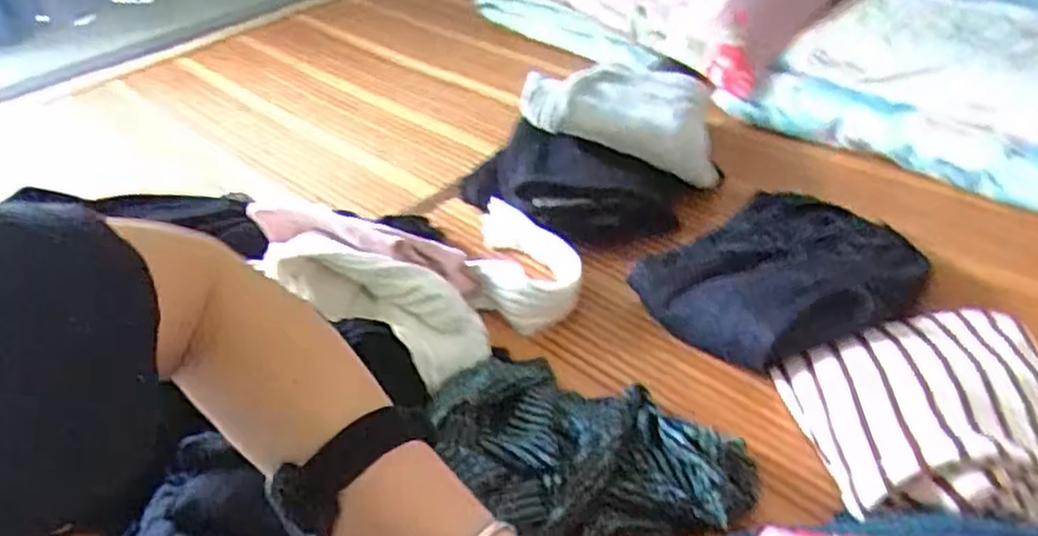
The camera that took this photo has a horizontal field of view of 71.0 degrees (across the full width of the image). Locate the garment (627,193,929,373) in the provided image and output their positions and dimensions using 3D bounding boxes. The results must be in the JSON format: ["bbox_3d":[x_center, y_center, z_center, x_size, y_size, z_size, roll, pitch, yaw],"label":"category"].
[{"bbox_3d":[0.298,0.001,0.807,0.295,0.075,0.243,-26,43,-24],"label":"garment"}]

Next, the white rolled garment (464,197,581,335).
[{"bbox_3d":[0.008,0.000,0.866,0.130,0.066,0.181,1,39,7],"label":"white rolled garment"}]

